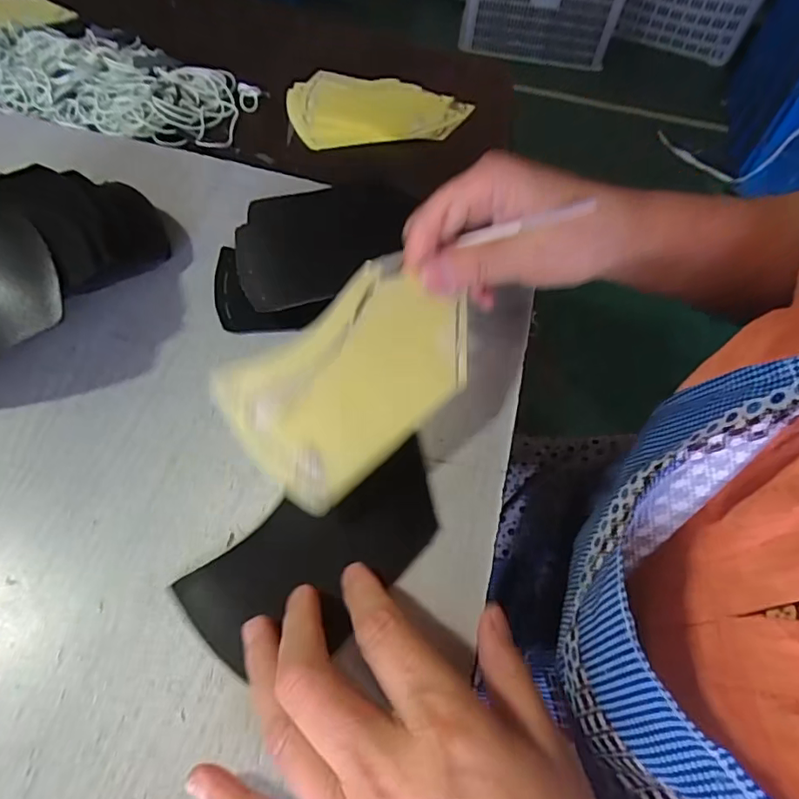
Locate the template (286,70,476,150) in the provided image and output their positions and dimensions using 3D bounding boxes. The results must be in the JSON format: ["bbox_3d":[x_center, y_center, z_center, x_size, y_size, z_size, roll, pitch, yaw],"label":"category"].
[{"bbox_3d":[-0.019,-0.277,0.499,0.161,0.014,0.101,-10,58,-9],"label":"template"}]

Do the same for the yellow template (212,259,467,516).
[{"bbox_3d":[-0.019,-0.012,0.255,0.123,0.006,0.075,-39,101,-19],"label":"yellow template"}]

